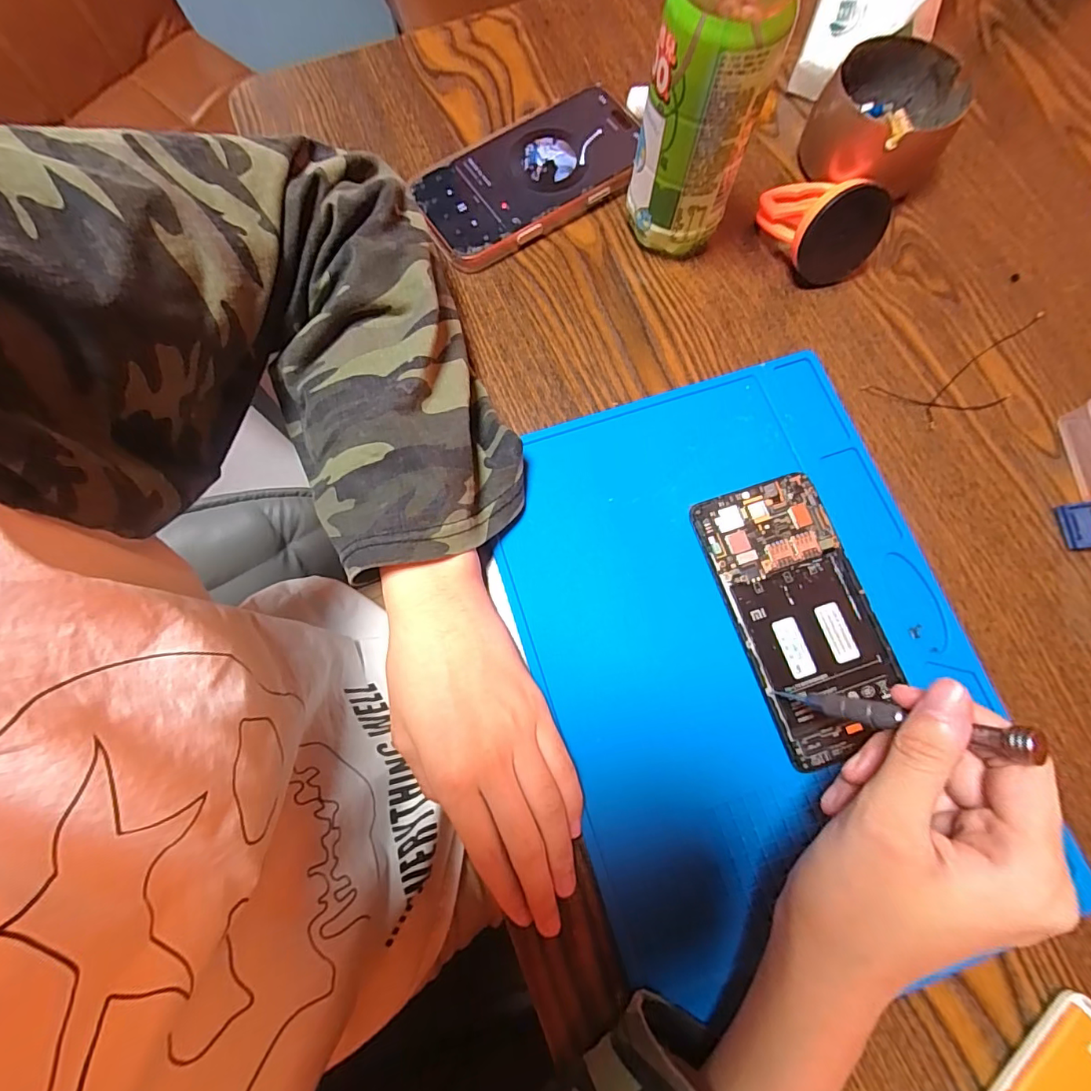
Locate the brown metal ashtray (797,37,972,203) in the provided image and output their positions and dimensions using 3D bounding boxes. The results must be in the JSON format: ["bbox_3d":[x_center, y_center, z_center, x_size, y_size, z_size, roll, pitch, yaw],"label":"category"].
[{"bbox_3d":[0.223,-0.278,0.330,0.083,0.050,0.089,0,75,0],"label":"brown metal ashtray"}]

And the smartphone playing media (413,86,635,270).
[{"bbox_3d":[-0.008,-0.250,0.340,0.160,0.017,0.080,-32,78,-8],"label":"smartphone playing media"}]

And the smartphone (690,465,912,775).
[{"bbox_3d":[0.138,0.036,0.270,0.072,0.009,0.144,-17,76,-5],"label":"smartphone"}]

